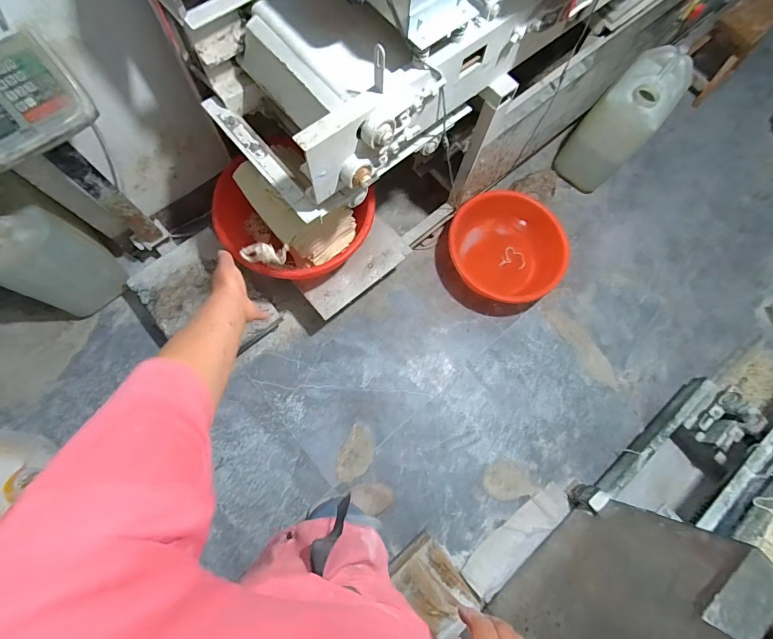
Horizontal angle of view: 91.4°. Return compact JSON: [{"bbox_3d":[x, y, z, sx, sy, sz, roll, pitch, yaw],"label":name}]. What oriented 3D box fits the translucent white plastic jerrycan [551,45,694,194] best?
[{"bbox_3d":[0.847,-0.714,1.387,0.225,0.397,0.303,42,76,6],"label":"translucent white plastic jerrycan"}]

